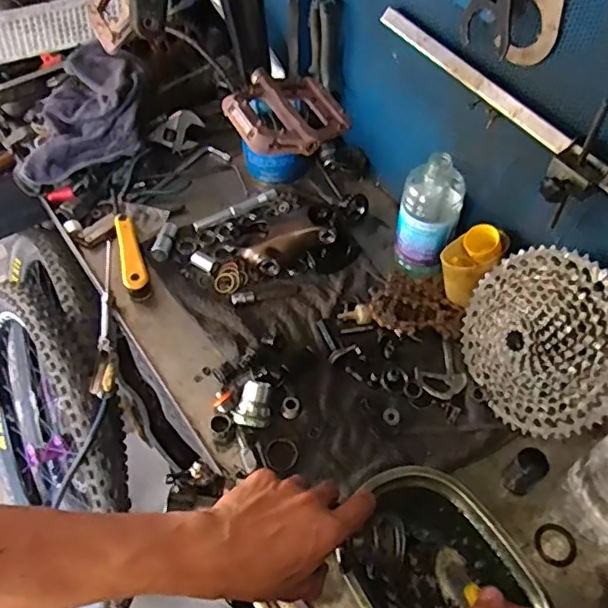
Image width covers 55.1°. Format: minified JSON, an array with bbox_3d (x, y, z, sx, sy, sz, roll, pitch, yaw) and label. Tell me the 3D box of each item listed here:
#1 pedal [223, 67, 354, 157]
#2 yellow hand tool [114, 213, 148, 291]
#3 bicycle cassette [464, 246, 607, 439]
[{"bbox_3d":[-0.019,-0.188,0.566,0.109,0.022,0.108,-22,57,-15],"label":"pedal"},{"bbox_3d":[-0.233,-0.066,0.782,0.029,0.042,0.124,-15,56,-11],"label":"yellow hand tool"},{"bbox_3d":[0.238,0.038,0.611,0.046,0.189,0.195,3,51,-37],"label":"bicycle cassette"}]

